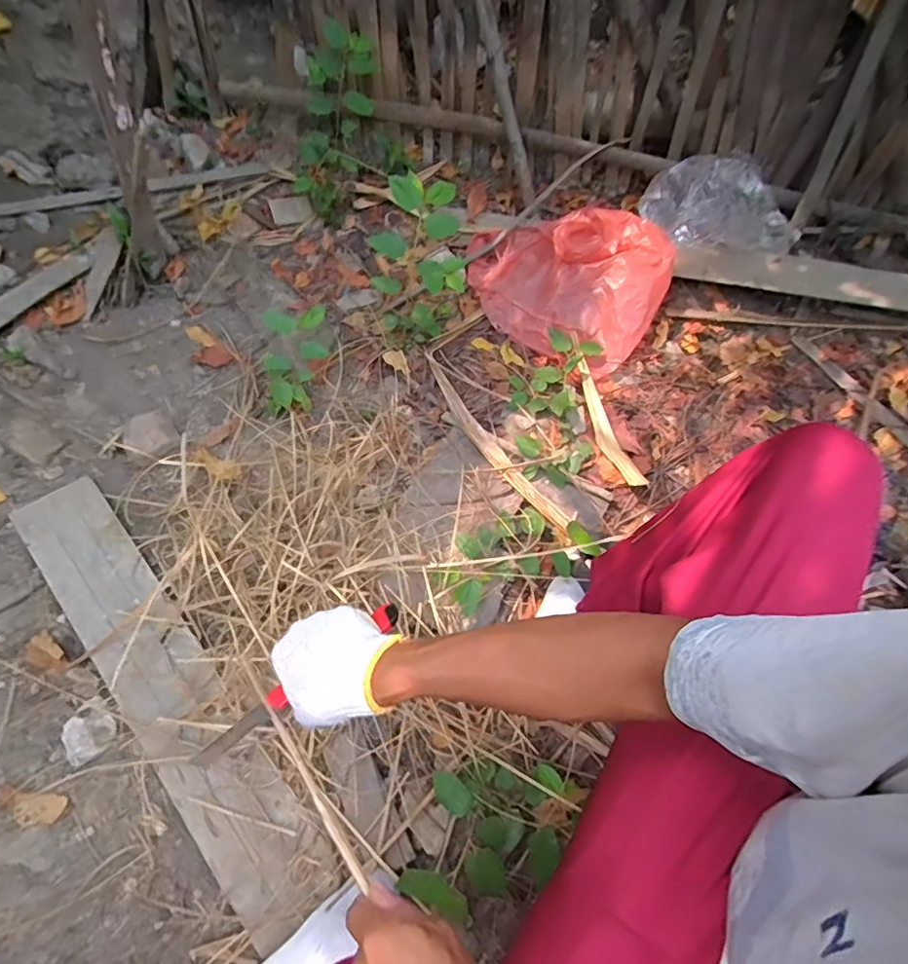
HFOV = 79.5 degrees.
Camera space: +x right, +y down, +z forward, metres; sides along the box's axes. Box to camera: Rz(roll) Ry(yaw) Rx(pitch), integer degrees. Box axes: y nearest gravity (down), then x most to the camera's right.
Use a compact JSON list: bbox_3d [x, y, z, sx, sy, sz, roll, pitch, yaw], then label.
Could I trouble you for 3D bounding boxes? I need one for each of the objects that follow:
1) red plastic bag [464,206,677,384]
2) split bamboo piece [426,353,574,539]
[{"bbox_3d":[0.212,-0.416,1.087,0.401,0.143,0.313,28,60,14],"label":"red plastic bag"},{"bbox_3d":[0.060,-0.069,0.914,0.046,0.029,0.407,-30,64,-20],"label":"split bamboo piece"}]

